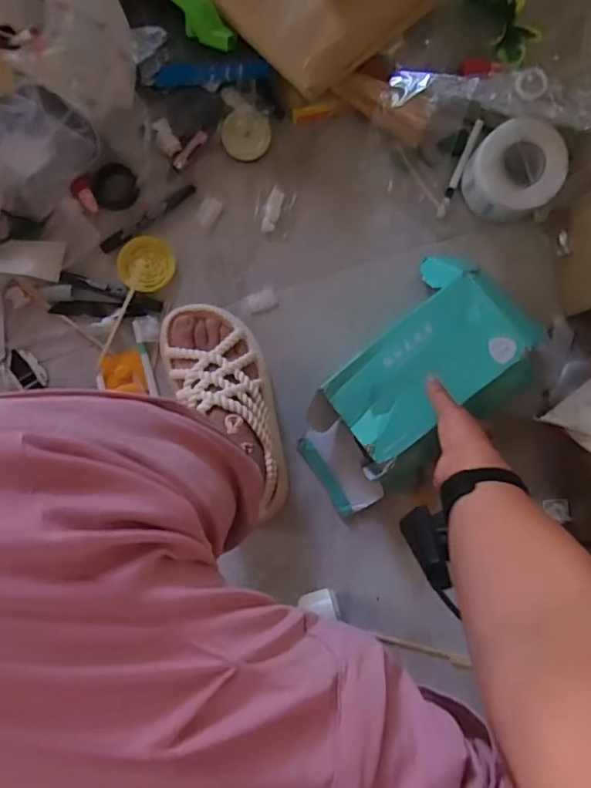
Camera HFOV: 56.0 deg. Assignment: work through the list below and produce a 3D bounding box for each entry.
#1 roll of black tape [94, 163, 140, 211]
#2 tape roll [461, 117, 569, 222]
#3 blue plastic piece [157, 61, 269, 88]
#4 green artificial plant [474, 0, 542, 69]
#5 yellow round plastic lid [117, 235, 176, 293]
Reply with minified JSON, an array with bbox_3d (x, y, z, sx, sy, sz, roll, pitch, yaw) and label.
[{"bbox_3d":[-0.211,-0.243,0.652,0.048,0.007,0.053,-24,89,-3],"label":"roll of black tape"},{"bbox_3d":[0.247,-0.253,0.628,0.090,0.067,0.091,-3,88,-3],"label":"tape roll"},{"bbox_3d":[-0.091,-0.361,0.624,0.128,0.021,0.017,-9,88,-3],"label":"blue plastic piece"},{"bbox_3d":[0.253,-0.455,0.659,0.047,0.049,0.113,-25,89,-3],"label":"green artificial plant"},{"bbox_3d":[-0.176,-0.154,0.656,0.064,0.007,0.065,0,88,-2],"label":"yellow round plastic lid"}]

